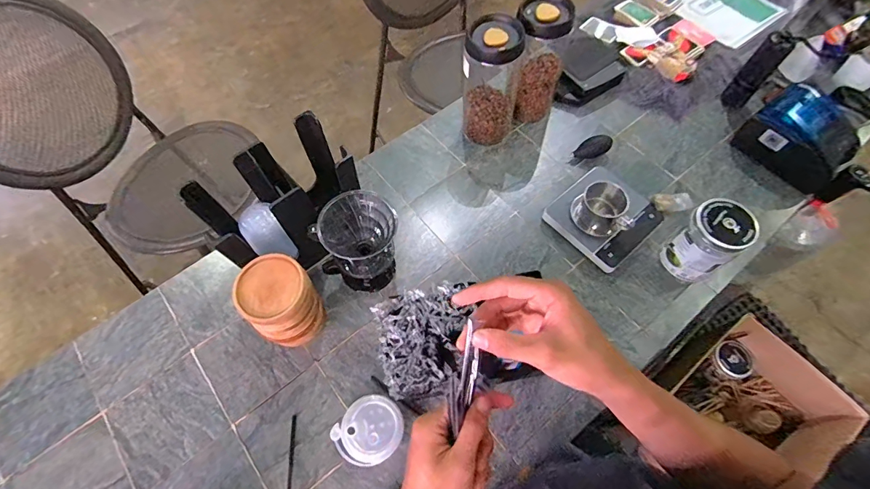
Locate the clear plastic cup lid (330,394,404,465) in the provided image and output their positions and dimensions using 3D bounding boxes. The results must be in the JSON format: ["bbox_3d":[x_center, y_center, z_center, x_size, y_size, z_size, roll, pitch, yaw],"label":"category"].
[{"bbox_3d":[-0.094,0.271,0.603,0.096,0.032,0.085,-37,67,-16],"label":"clear plastic cup lid"}]

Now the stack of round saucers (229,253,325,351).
[{"bbox_3d":[-0.223,0.096,0.628,0.095,0.159,0.098,35,69,18],"label":"stack of round saucers"}]

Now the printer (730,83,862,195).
[{"bbox_3d":[0.699,-0.203,0.782,0.140,0.102,0.171,-33,66,-14],"label":"printer"}]

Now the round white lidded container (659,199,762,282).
[{"bbox_3d":[0.440,-0.002,0.678,0.080,0.140,0.081,-1,63,1],"label":"round white lidded container"}]

